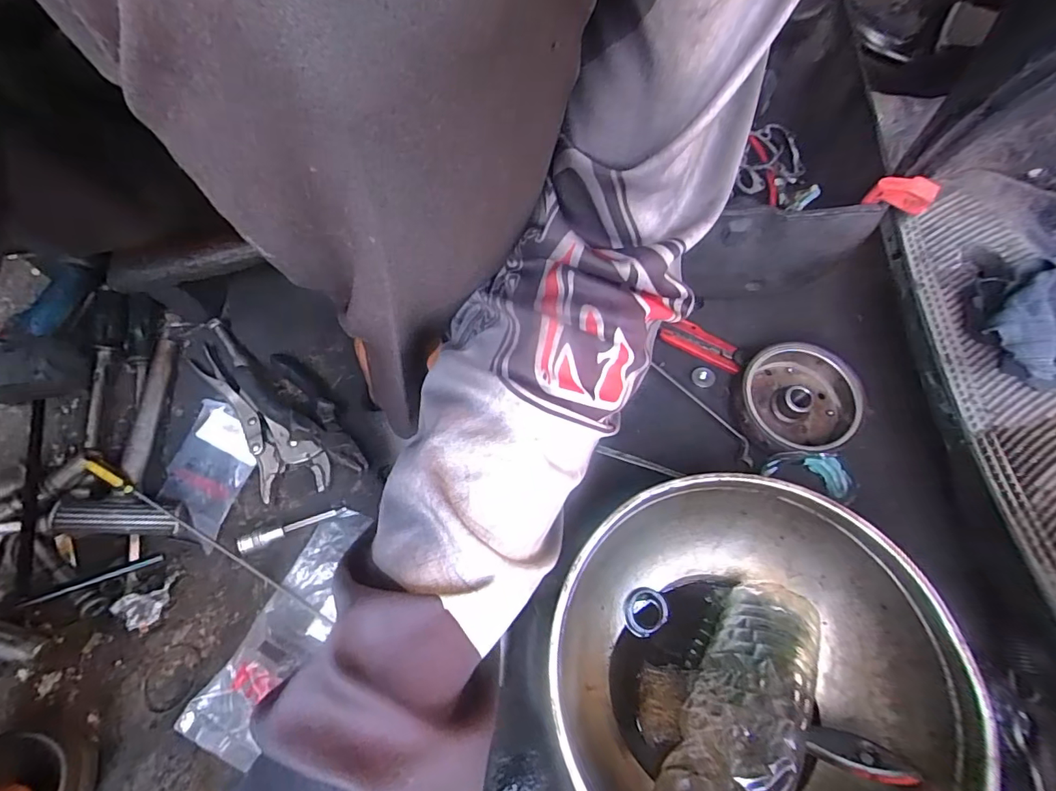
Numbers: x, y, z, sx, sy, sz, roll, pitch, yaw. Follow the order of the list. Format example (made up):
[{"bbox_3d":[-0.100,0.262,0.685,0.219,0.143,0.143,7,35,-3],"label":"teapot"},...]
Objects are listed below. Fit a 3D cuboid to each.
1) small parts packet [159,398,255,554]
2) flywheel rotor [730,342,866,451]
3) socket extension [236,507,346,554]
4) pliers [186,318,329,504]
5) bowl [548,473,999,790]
[{"bbox_3d":[-0.322,0.073,0.505,0.100,0.013,0.123,17,77,22],"label":"small parts packet"},{"bbox_3d":[0.257,0.007,0.482,0.110,0.048,0.117,13,61,9],"label":"flywheel rotor"},{"bbox_3d":[-0.217,0.123,0.463,0.093,0.017,0.013,-19,61,-9],"label":"socket extension"},{"bbox_3d":[-0.291,0.016,0.519,0.065,0.022,0.247,-39,66,-19],"label":"pliers"},{"bbox_3d":[0.150,0.194,0.342,0.228,0.136,0.232,-1,60,1],"label":"bowl"}]

